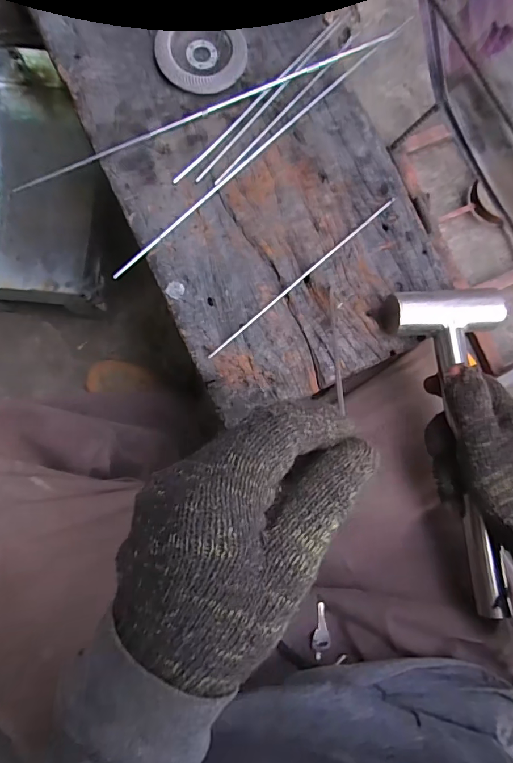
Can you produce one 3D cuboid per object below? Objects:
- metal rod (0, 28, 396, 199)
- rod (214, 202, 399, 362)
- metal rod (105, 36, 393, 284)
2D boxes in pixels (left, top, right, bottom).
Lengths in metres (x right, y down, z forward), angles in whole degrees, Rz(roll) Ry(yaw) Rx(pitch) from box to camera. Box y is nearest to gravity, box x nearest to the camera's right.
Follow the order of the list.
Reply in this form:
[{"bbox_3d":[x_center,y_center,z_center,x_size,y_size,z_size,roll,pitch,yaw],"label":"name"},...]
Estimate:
[{"bbox_3d":[-0.043,-0.250,0.401,0.377,0.004,0.010,-25,71,-4],"label":"metal rod"},{"bbox_3d":[0.042,-0.094,0.392,0.219,0.005,0.004,-41,86,-4],"label":"rod"},{"bbox_3d":[0.002,-0.210,0.398,0.344,0.009,0.007,-43,86,-4],"label":"metal rod"}]

